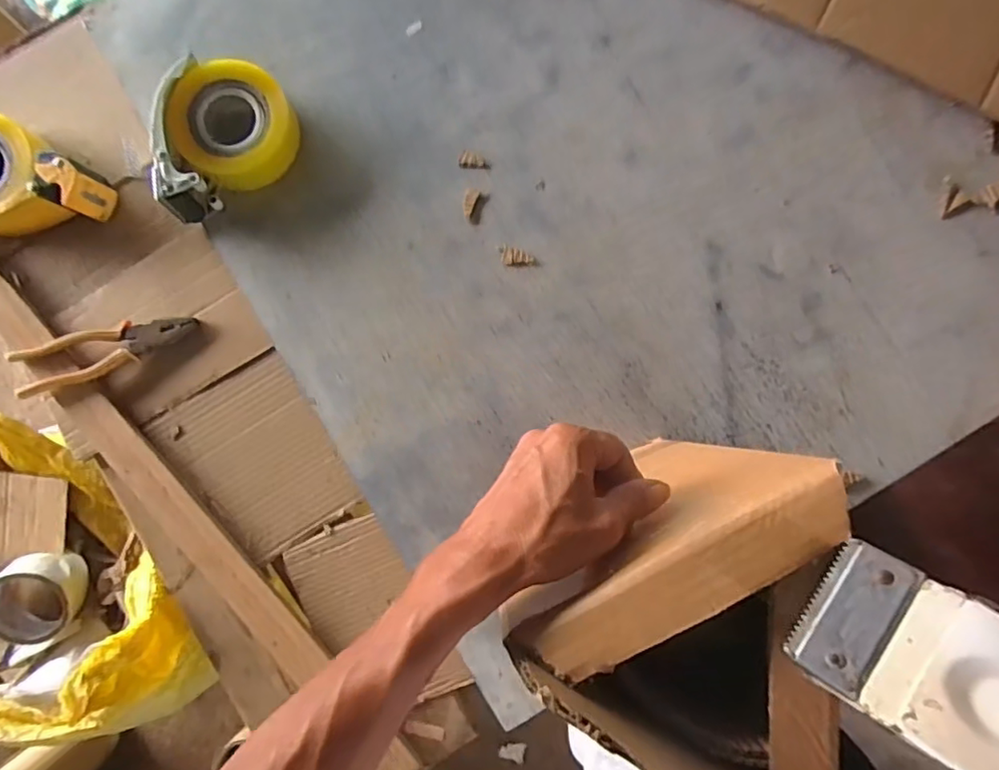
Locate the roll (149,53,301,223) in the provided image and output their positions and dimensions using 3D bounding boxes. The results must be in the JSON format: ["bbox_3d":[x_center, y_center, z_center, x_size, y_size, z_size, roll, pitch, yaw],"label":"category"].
[{"bbox_3d":[-0.287,-0.264,0.618,0.130,0.077,0.150,-8,87,0],"label":"roll"}]

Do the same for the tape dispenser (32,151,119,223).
[{"bbox_3d":[-0.447,-0.208,0.612,0.052,0.063,0.047,29,88,1],"label":"tape dispenser"}]

